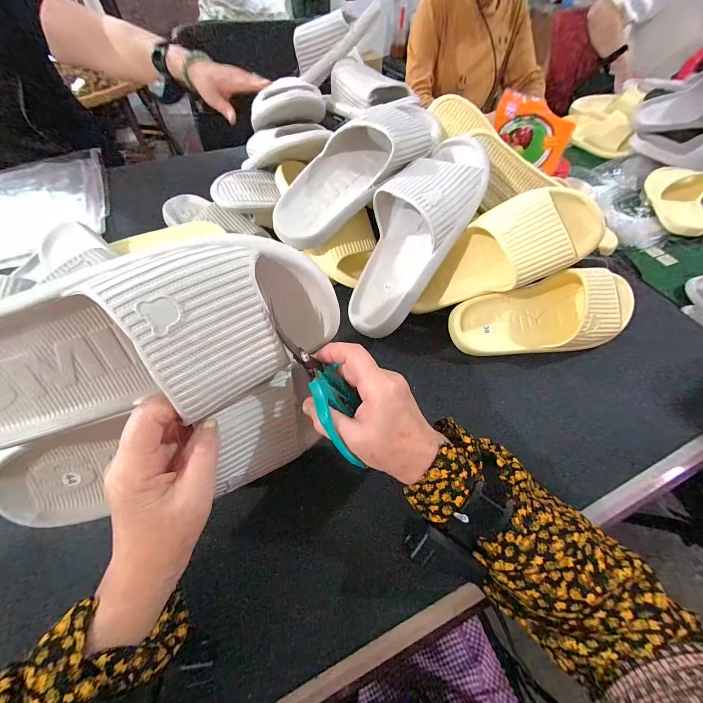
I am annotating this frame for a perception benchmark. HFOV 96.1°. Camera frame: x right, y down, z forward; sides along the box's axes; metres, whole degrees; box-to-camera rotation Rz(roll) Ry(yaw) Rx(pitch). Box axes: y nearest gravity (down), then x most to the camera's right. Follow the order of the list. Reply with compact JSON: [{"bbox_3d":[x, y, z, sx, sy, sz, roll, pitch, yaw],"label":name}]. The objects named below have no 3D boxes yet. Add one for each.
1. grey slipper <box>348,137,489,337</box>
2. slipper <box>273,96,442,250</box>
[{"bbox_3d":[0.076,-0.155,0.415,0.125,0.079,0.278,29,98,17],"label":"grey slipper"},{"bbox_3d":[0.007,-0.260,0.433,0.291,0.078,0.116,-44,65,-4],"label":"slipper"}]

